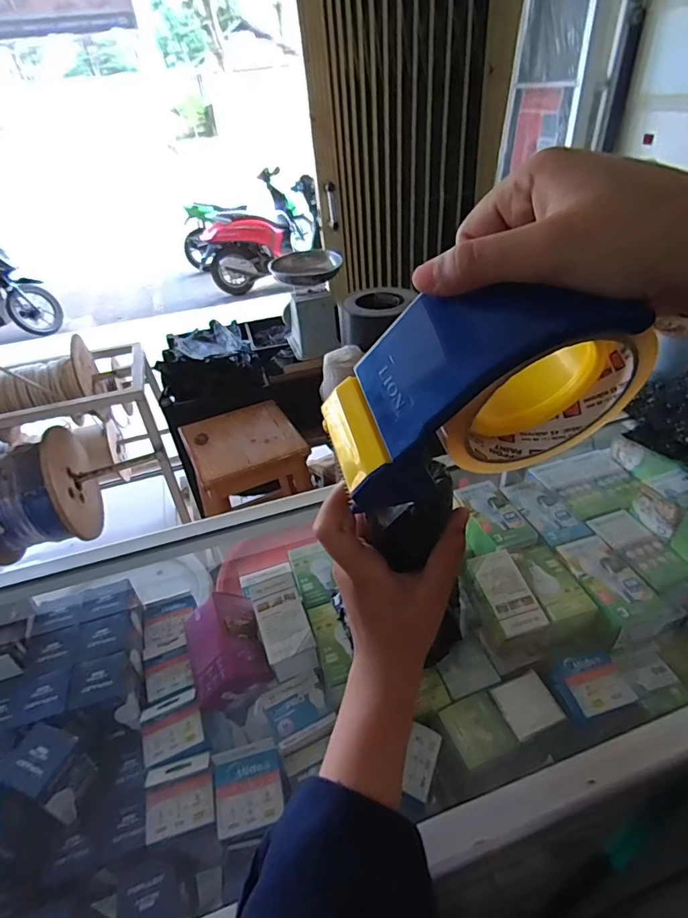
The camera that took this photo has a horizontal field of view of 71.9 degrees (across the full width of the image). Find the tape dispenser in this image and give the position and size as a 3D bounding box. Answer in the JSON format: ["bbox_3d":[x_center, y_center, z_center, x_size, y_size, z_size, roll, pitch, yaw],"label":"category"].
[{"bbox_3d":[0.063,-0.031,0.228,0.101,0.135,0.062,16,43,-45],"label":"tape dispenser"}]

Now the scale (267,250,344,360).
[{"bbox_3d":[-0.120,-0.562,1.785,0.239,0.365,0.271,-9,38,-4],"label":"scale"}]

